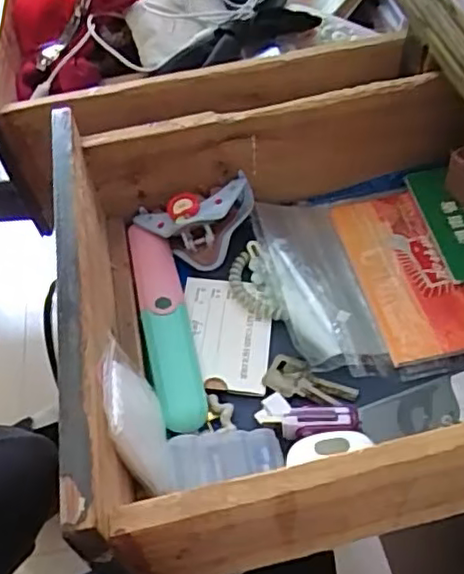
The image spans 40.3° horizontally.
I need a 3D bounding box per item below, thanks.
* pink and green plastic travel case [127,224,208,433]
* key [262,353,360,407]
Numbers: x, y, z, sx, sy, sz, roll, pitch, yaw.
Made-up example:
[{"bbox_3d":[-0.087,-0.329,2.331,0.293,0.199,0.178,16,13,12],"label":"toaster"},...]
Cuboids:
[{"bbox_3d":[-0.044,0.020,0.412,0.029,0.018,0.161,-11,52,-7],"label":"pink and green plastic travel case"},{"bbox_3d":[0.048,0.061,0.388,0.055,0.006,0.026,21,55,17],"label":"key"}]

